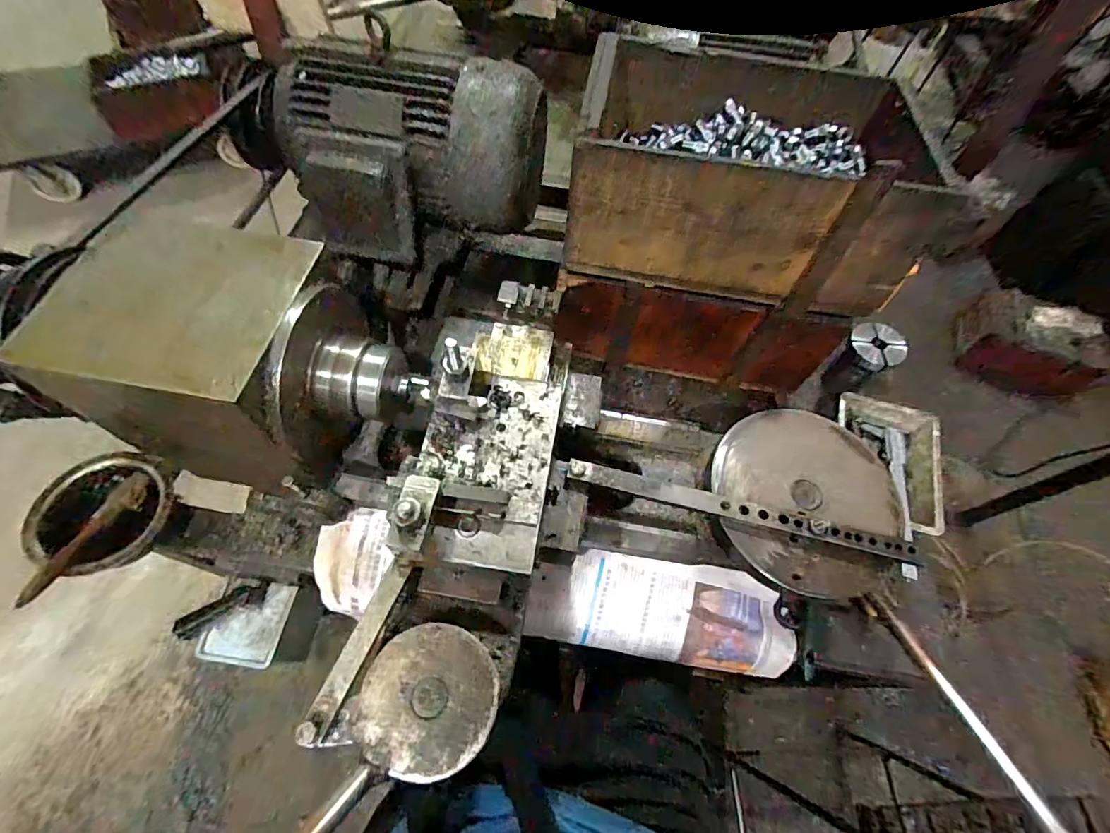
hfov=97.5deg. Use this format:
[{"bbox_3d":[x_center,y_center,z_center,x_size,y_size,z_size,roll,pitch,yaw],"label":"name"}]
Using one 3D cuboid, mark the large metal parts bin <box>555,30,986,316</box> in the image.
[{"bbox_3d":[0.204,-0.286,0.525,0.354,0.179,0.251,12,60,3],"label":"large metal parts bin"}]

